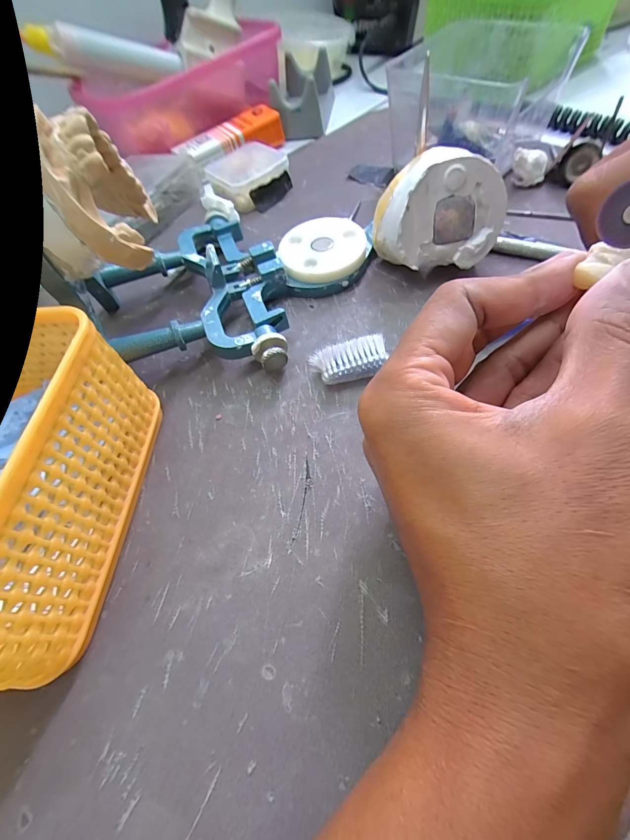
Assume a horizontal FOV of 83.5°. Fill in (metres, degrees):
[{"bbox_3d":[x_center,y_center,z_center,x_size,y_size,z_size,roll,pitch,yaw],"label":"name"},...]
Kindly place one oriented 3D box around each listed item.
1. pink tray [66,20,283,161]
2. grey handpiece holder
[{"bbox_3d":[-0.112,-0.307,0.327,0.188,0.045,0.051,-39,62,-16],"label":"pink tray"},{"bbox_3d":[-0.012,-0.325,0.347,0.052,0.035,0.103,2,59,9],"label":"grey handpiece holder"}]

